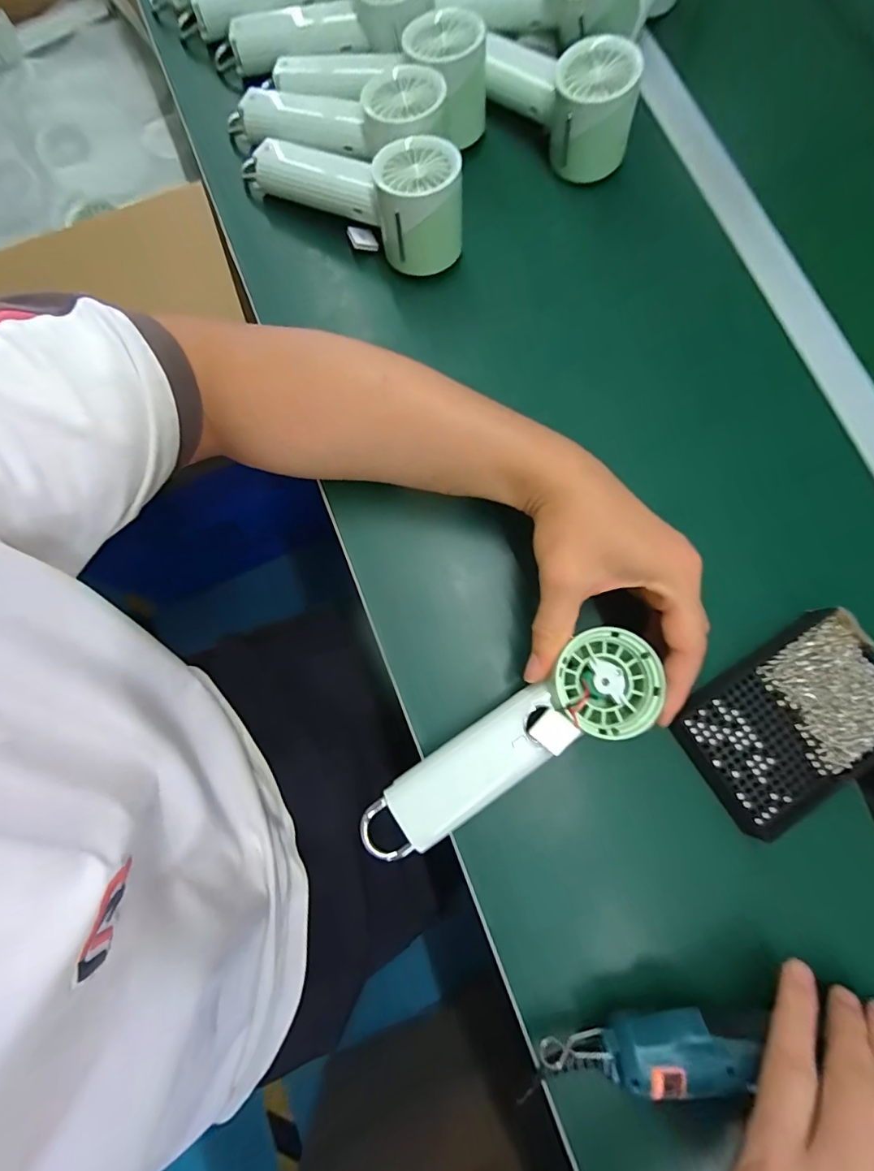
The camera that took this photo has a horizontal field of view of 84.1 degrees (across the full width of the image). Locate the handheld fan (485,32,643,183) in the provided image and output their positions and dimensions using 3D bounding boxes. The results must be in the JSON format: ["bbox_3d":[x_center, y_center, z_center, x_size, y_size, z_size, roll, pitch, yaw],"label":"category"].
[{"bbox_3d":[0.096,-0.397,0.387,0.061,0.062,0.140,-43,82,-8],"label":"handheld fan"}]

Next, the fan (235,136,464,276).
[{"bbox_3d":[-0.065,-0.317,0.370,0.195,0.059,0.066,34,80,6],"label":"fan"}]

